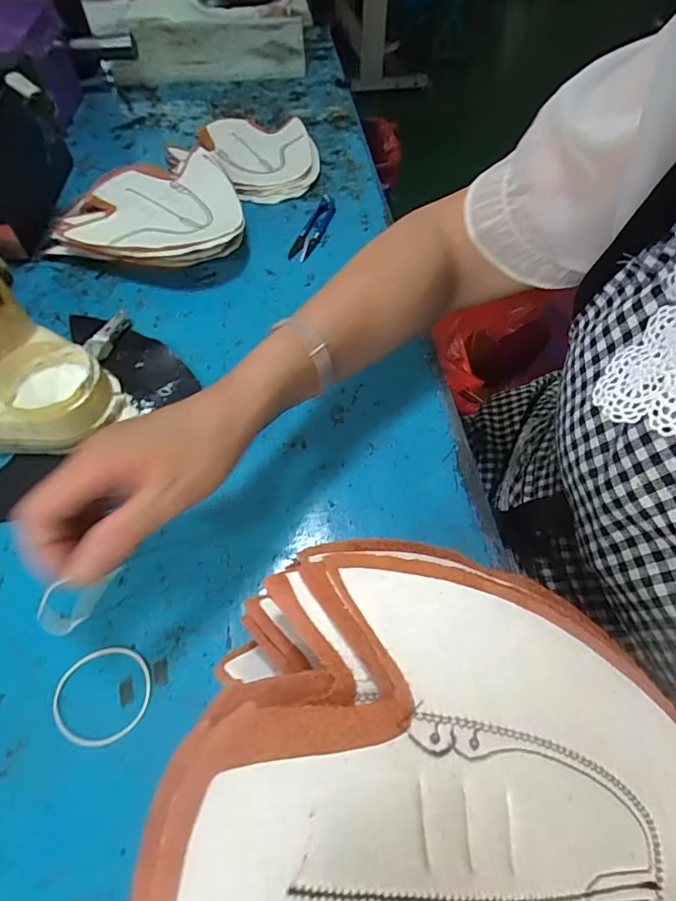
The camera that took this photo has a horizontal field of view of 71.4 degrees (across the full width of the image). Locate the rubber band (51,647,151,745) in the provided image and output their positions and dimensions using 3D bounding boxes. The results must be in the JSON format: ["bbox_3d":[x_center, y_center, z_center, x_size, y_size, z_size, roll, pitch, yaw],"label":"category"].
[{"bbox_3d":[-0.136,0.140,0.271,0.053,0.004,0.051,0,57,-1],"label":"rubber band"}]

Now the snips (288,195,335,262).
[{"bbox_3d":[-0.024,-0.258,0.537,0.027,0.008,0.119,16,58,10],"label":"snips"}]

